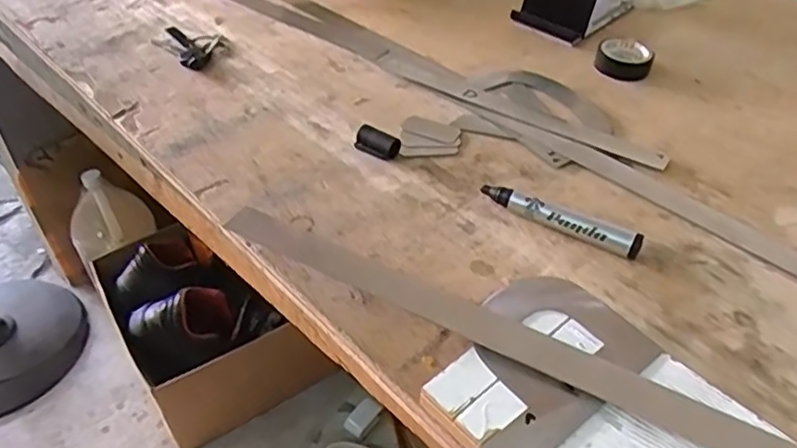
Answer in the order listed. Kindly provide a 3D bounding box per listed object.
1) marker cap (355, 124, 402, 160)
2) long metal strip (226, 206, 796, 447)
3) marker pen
[{"bbox_3d":[-0.017,-0.066,0.521,0.038,0.017,0.017,23,47,20],"label":"marker cap"},{"bbox_3d":[0.091,0.076,0.364,0.449,0.007,0.034,24,47,21],"label":"long metal strip"},{"bbox_3d":[0.114,-0.004,0.458,0.116,0.016,0.014,24,47,21],"label":"marker pen"}]

